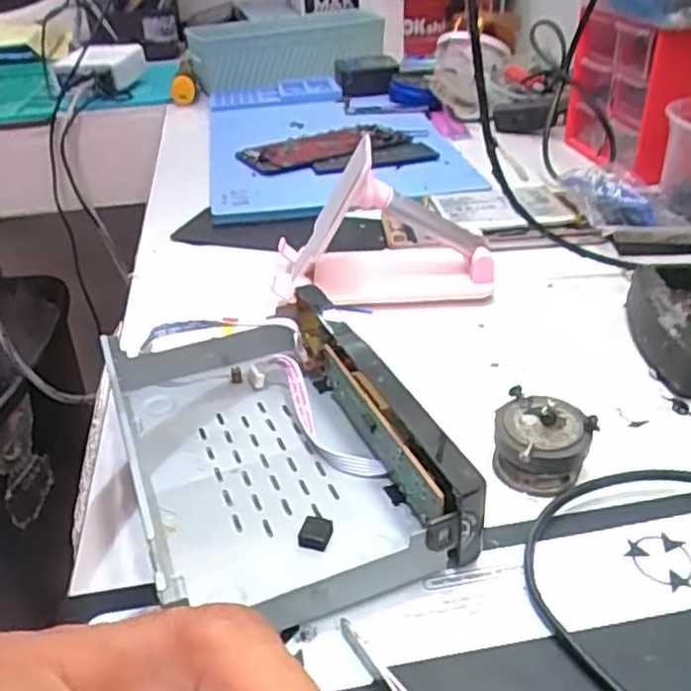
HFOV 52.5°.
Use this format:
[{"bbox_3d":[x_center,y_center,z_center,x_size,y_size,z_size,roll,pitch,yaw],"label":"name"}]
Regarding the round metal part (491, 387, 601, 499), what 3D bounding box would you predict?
[{"bbox_3d":[0.081,0.040,0.291,0.038,0.022,0.035,-3,33,2],"label":"round metal part"}]

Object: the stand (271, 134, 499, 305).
[{"bbox_3d":[0.019,-0.070,0.427,0.128,0.086,0.073,-6,33,-3],"label":"stand"}]

